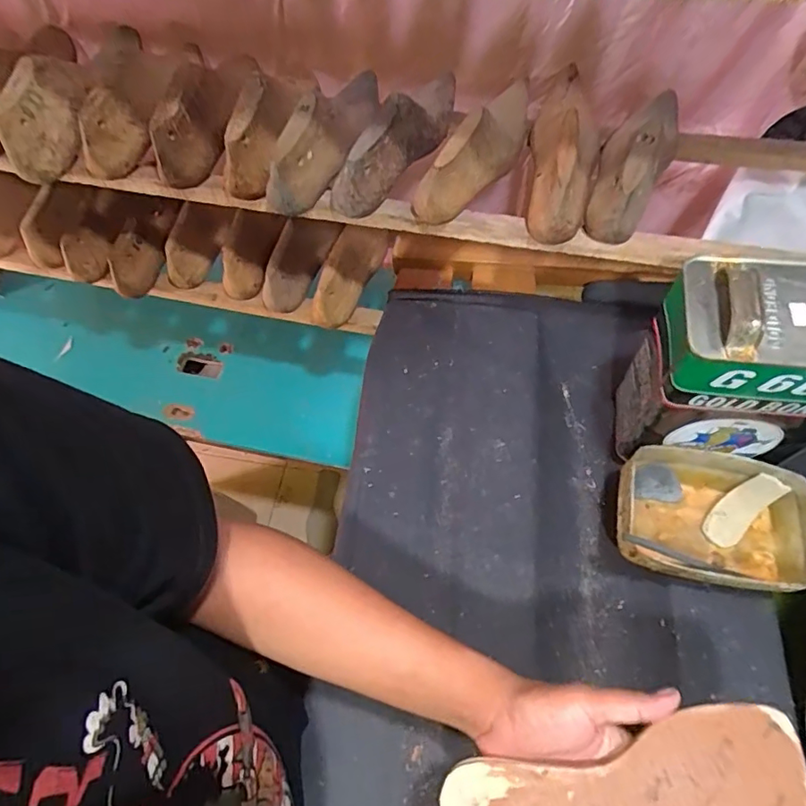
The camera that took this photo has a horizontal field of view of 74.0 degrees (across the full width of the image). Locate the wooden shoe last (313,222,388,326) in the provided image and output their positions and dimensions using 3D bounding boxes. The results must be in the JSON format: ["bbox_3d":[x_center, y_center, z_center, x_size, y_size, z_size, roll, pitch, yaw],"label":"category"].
[{"bbox_3d":[-0.079,-0.191,0.759,0.059,0.068,0.170,17,64,10],"label":"wooden shoe last"}]

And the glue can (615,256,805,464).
[{"bbox_3d":[0.319,-0.023,0.524,0.167,0.243,0.110,7,63,5],"label":"glue can"}]

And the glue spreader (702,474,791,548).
[{"bbox_3d":[0.359,0.113,0.567,0.037,0.019,0.089,45,101,21],"label":"glue spreader"}]

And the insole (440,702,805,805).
[{"bbox_3d":[0.148,0.261,0.355,0.235,0.011,0.079,-11,63,2],"label":"insole"}]

